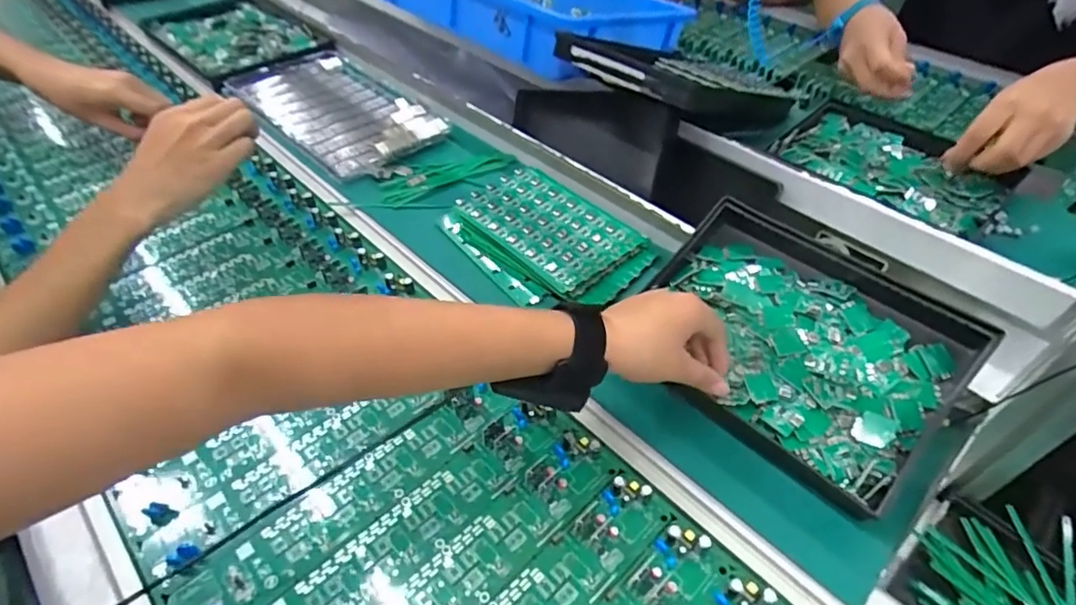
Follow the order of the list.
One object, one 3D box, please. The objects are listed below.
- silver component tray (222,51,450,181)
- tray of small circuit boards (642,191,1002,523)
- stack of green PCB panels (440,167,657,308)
[{"bbox_3d":[-0.277,-0.265,0.753,0.331,0.027,0.163,32,57,33],"label":"silver component tray"},{"bbox_3d":[0.194,0.025,0.433,0.172,0.041,0.221,-39,57,-25],"label":"tray of small circuit boards"},{"bbox_3d":[0.008,-0.069,0.561,0.126,0.025,0.190,-37,51,-27],"label":"stack of green PCB panels"}]

